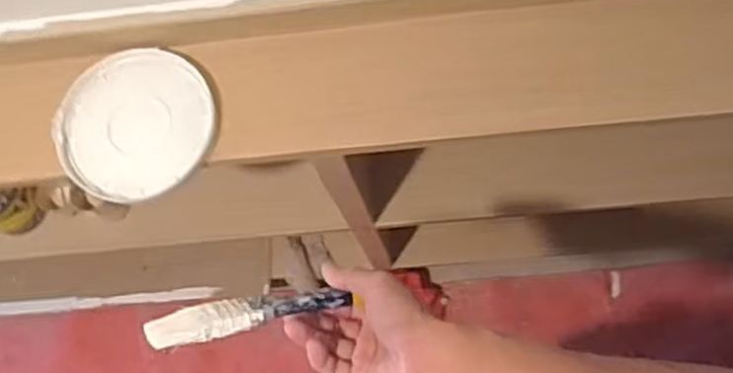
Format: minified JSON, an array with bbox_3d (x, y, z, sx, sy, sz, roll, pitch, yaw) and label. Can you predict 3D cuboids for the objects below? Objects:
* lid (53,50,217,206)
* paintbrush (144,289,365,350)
[{"bbox_3d":[-0.250,-0.067,0.793,0.168,0.028,0.163,-2,73,6],"label":"lid"},{"bbox_3d":[-0.086,0.096,0.549,0.151,0.029,0.029,-8,72,-26],"label":"paintbrush"}]

